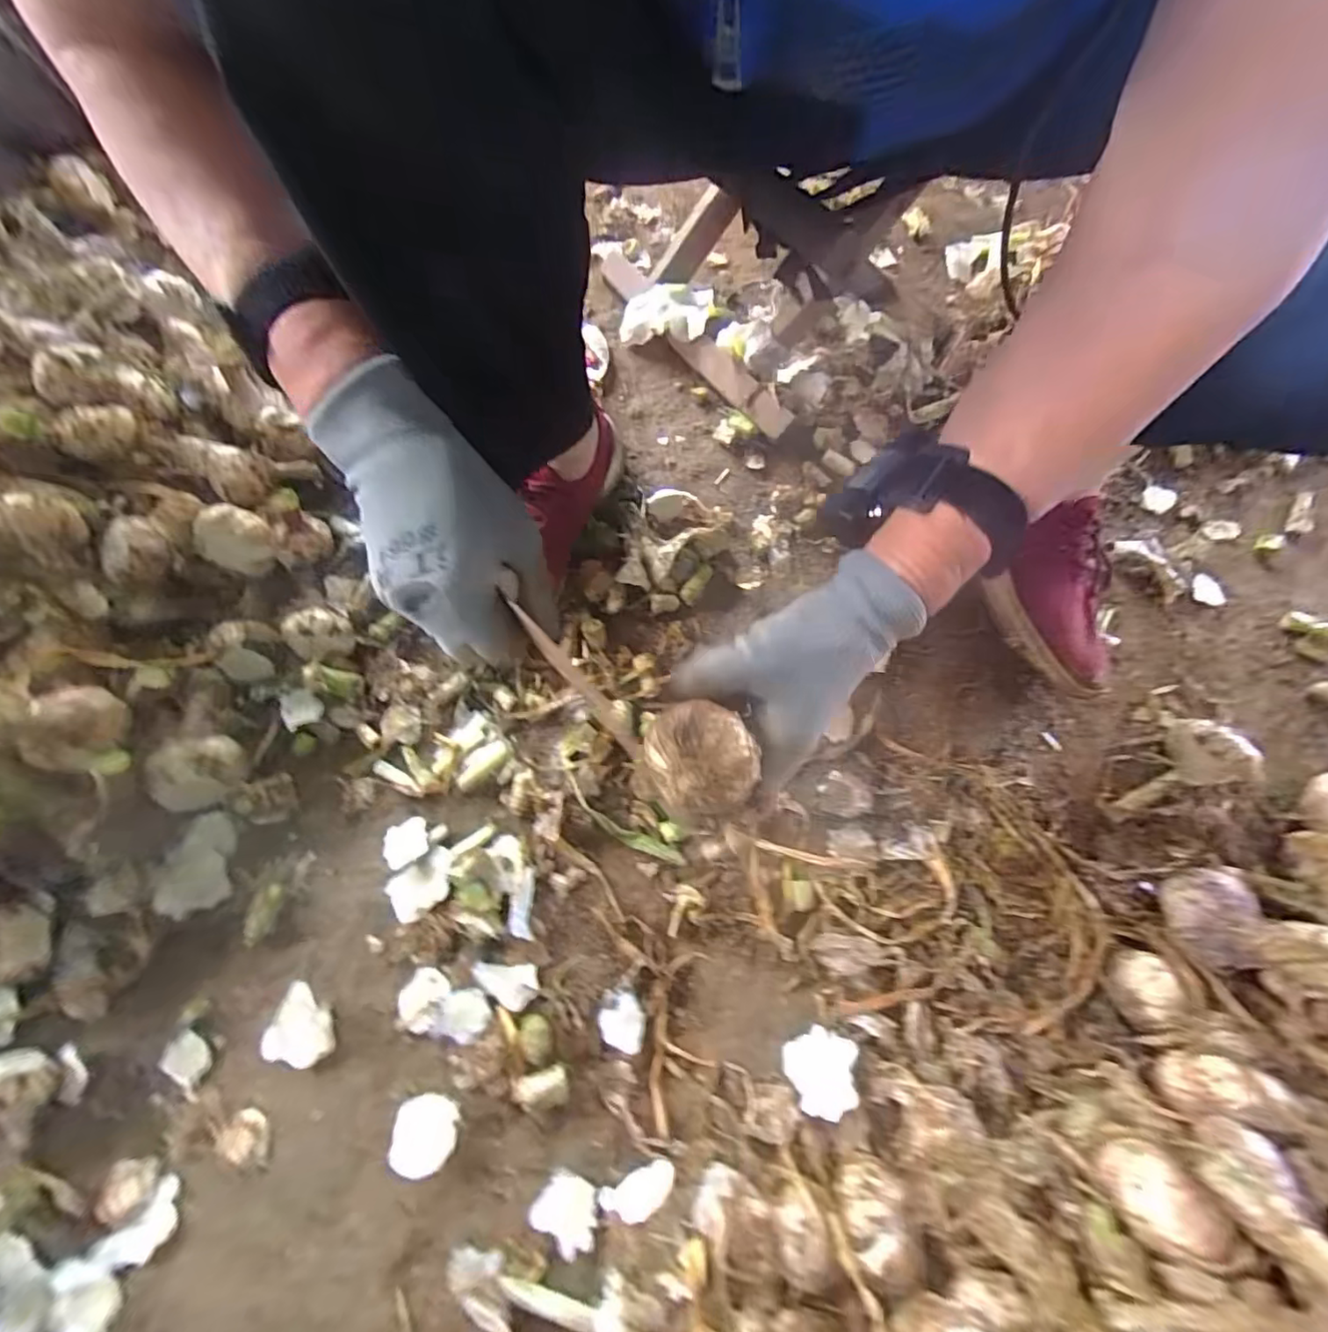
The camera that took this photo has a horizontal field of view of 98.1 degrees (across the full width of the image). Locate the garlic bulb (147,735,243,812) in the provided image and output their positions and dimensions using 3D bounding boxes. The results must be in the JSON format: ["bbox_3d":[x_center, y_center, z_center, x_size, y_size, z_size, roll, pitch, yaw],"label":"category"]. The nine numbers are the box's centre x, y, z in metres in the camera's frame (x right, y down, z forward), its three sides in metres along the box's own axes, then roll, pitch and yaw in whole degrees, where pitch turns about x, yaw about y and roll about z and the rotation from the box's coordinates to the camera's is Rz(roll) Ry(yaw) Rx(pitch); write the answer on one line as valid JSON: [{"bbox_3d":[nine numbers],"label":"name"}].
[{"bbox_3d":[-0.311,0.070,0.387,0.043,0.053,0.038,-17,73,-10],"label":"garlic bulb"}]

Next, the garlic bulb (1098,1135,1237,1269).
[{"bbox_3d":[0.252,0.273,0.294,0.045,0.037,0.036,37,72,9],"label":"garlic bulb"}]

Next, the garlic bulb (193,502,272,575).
[{"bbox_3d":[-0.323,-0.093,0.435,0.046,0.048,0.045,1,71,-4],"label":"garlic bulb"}]

